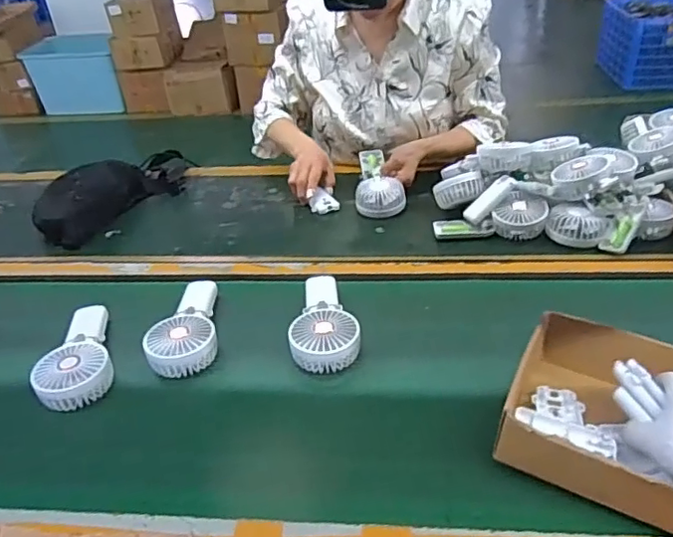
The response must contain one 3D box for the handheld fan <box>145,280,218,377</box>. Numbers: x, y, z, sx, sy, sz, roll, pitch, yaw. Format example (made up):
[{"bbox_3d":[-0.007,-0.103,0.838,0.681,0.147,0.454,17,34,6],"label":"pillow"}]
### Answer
[{"bbox_3d":[-0.207,0.067,0.792,0.089,0.043,0.176,-10,35,-5],"label":"handheld fan"}]

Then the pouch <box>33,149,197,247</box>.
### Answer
[{"bbox_3d":[-0.408,-0.167,1.124,0.128,0.101,0.356,12,39,24],"label":"pouch"}]

